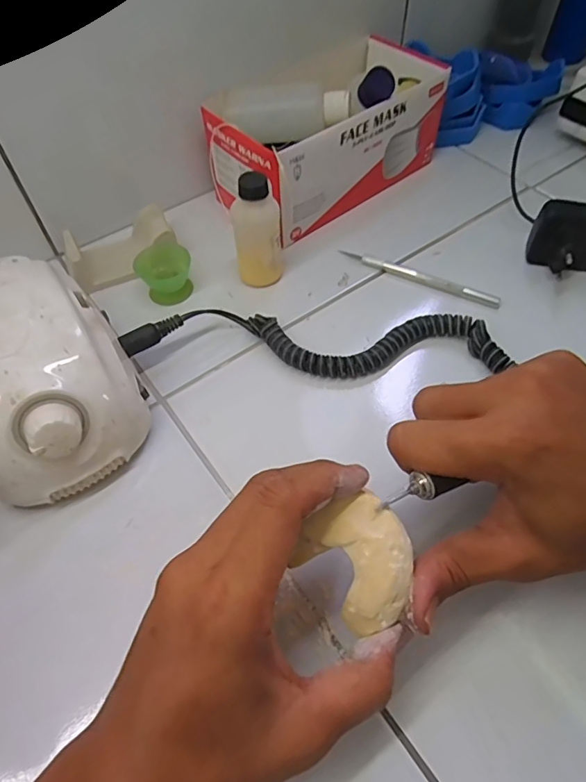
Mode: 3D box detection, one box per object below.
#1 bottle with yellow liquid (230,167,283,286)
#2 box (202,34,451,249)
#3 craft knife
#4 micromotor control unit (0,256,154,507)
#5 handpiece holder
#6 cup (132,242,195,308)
[{"bbox_3d":[-0.027,-0.120,0.372,0.036,0.085,0.033,-6,57,-2],"label":"bottle with yellow liquid"},{"bbox_3d":[0.033,-0.233,0.442,0.209,0.086,0.111,-34,62,-19],"label":"box"},{"bbox_3d":[0.101,-0.094,0.396,0.134,0.008,0.011,24,61,16],"label":"craft knife"},{"bbox_3d":[-0.156,-0.011,0.304,0.100,0.083,0.143,-26,60,-15],"label":"micromotor control unit"},{"bbox_3d":[-0.144,-0.120,0.405,0.087,0.027,0.049,-24,59,-13],"label":"handpiece holder"},{"bbox_3d":[-0.102,-0.096,0.394,0.041,0.028,0.039,-1,57,1],"label":"cup"}]

